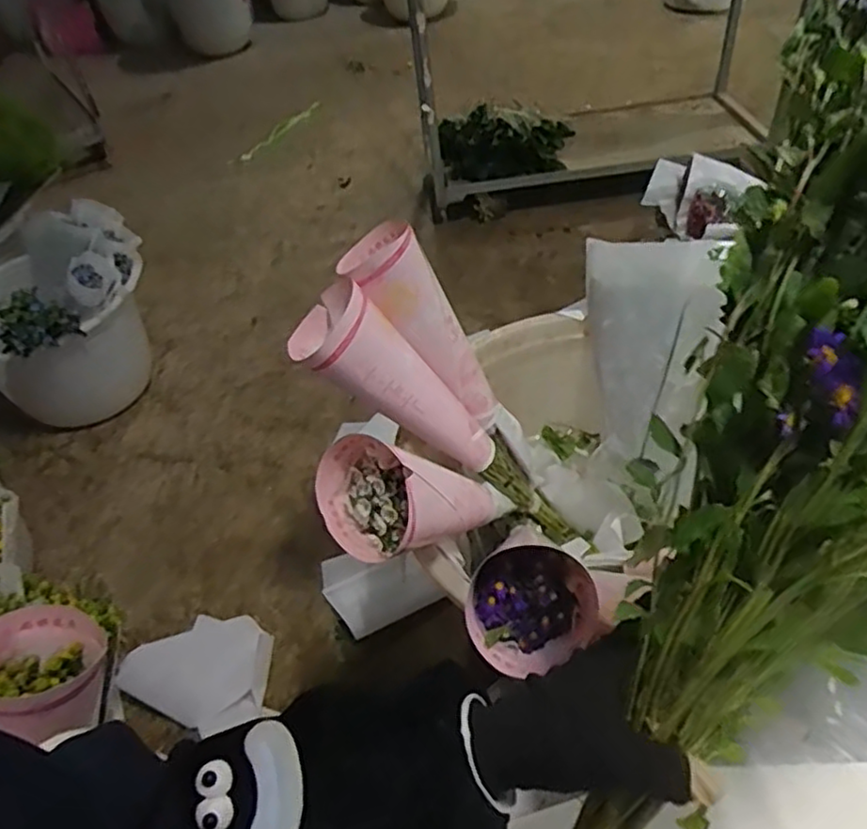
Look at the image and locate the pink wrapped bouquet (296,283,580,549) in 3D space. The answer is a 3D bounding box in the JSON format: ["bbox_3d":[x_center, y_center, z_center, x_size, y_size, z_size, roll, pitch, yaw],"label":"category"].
[{"bbox_3d":[0.034,0.036,1.200,0.150,0.660,0.142,-27,38,29],"label":"pink wrapped bouquet"}]

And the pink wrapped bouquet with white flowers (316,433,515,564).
[{"bbox_3d":[0.036,0.143,1.002,0.161,0.462,0.138,42,106,36],"label":"pink wrapped bouquet with white flowers"}]

